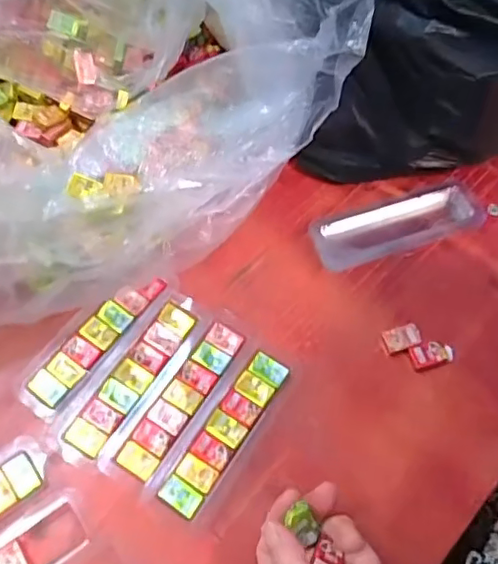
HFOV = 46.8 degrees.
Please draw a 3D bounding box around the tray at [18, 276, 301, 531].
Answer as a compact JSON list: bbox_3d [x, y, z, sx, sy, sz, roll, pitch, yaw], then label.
[{"bbox_3d":[-0.063,0.073,0.406,0.158,0.007,0.133,29,68,13],"label":"tray"}]

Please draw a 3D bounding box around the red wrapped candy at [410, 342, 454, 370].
[{"bbox_3d":[0.132,0.052,0.415,0.029,0.009,0.016,-13,65,-6],"label":"red wrapped candy"}]

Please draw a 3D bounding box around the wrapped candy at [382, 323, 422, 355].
[{"bbox_3d":[0.111,0.042,0.422,0.027,0.010,0.017,-20,66,-9],"label":"wrapped candy"}]

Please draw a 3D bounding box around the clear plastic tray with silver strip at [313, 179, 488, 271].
[{"bbox_3d":[0.121,-0.046,0.462,0.144,0.012,0.046,-16,66,-8],"label":"clear plastic tray with silver strip"}]

